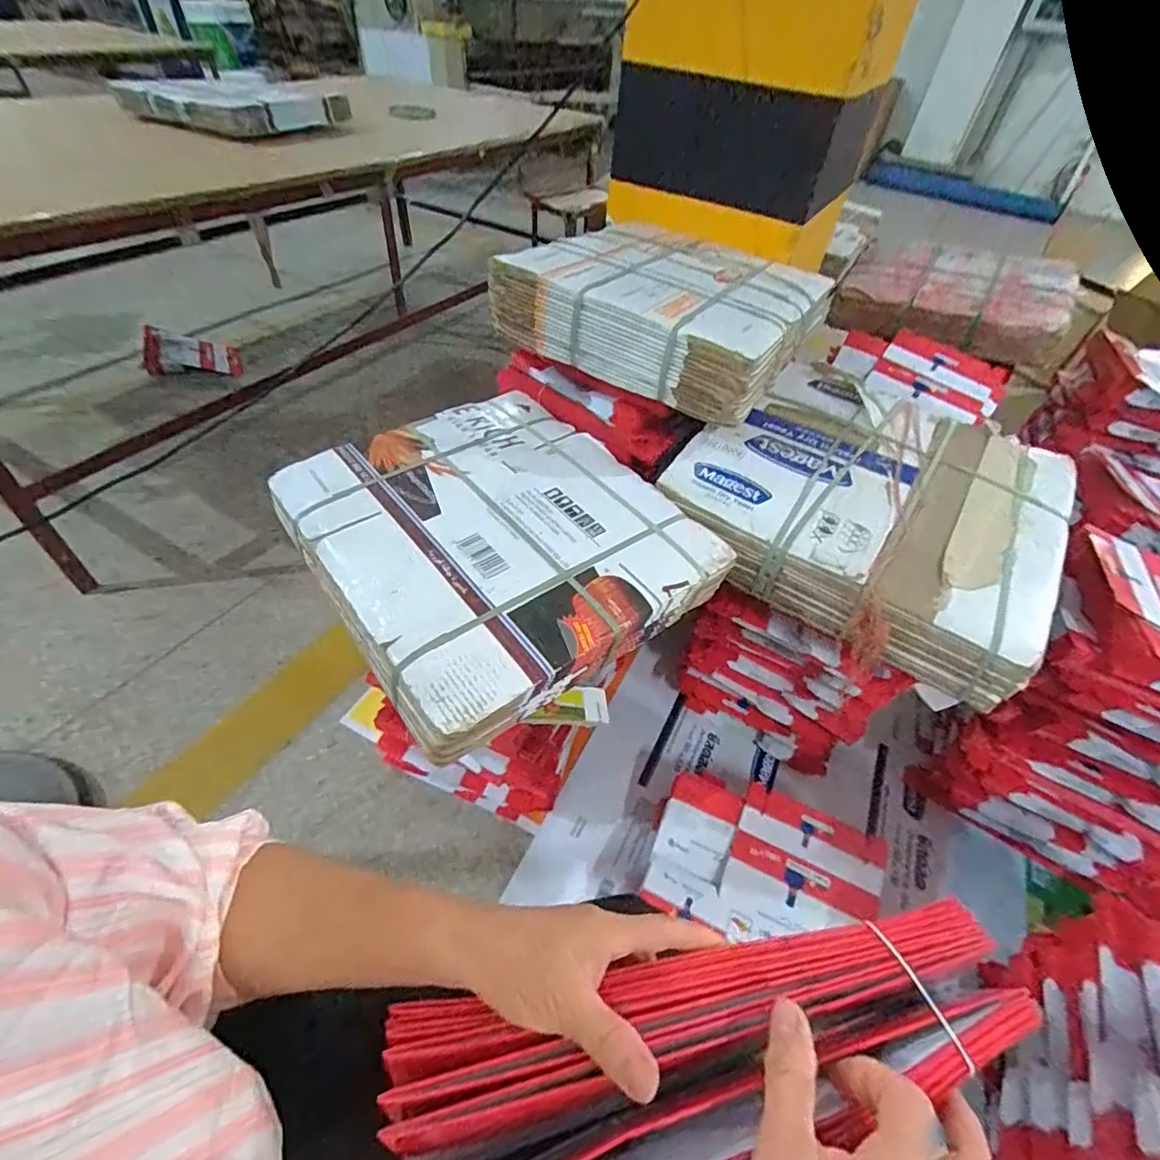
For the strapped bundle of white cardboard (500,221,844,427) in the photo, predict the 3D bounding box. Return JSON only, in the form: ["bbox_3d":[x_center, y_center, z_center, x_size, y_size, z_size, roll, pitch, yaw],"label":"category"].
[{"bbox_3d":[0.150,-0.474,0.937,0.428,0.120,0.445,28,51,19],"label":"strapped bundle of white cardboard"}]

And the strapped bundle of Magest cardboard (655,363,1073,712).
[{"bbox_3d":[0.442,-0.117,0.862,0.515,0.156,0.441,28,51,20],"label":"strapped bundle of Magest cardboard"}]

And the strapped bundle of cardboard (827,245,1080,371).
[{"bbox_3d":[0.923,-0.705,1.374,0.497,0.171,0.351,24,50,16],"label":"strapped bundle of cardboard"}]

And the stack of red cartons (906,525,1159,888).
[{"bbox_3d":[0.924,0.238,0.972,0.347,0.458,0.360,28,51,20],"label":"stack of red cartons"}]

